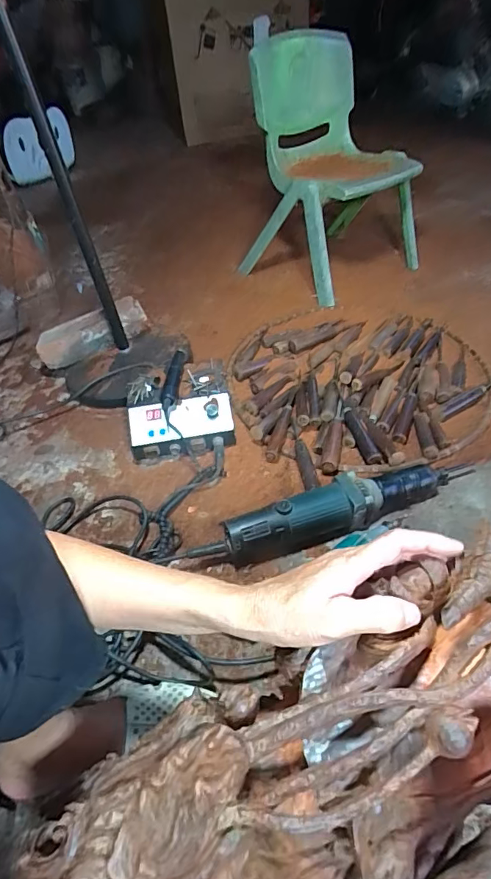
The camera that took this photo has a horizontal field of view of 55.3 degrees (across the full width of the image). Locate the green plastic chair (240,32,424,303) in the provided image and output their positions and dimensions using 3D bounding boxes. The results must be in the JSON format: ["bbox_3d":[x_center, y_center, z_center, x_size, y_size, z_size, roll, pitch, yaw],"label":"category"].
[{"bbox_3d":[0.196,-0.631,1.117,0.340,0.486,0.353,-38,51,-27],"label":"green plastic chair"}]

